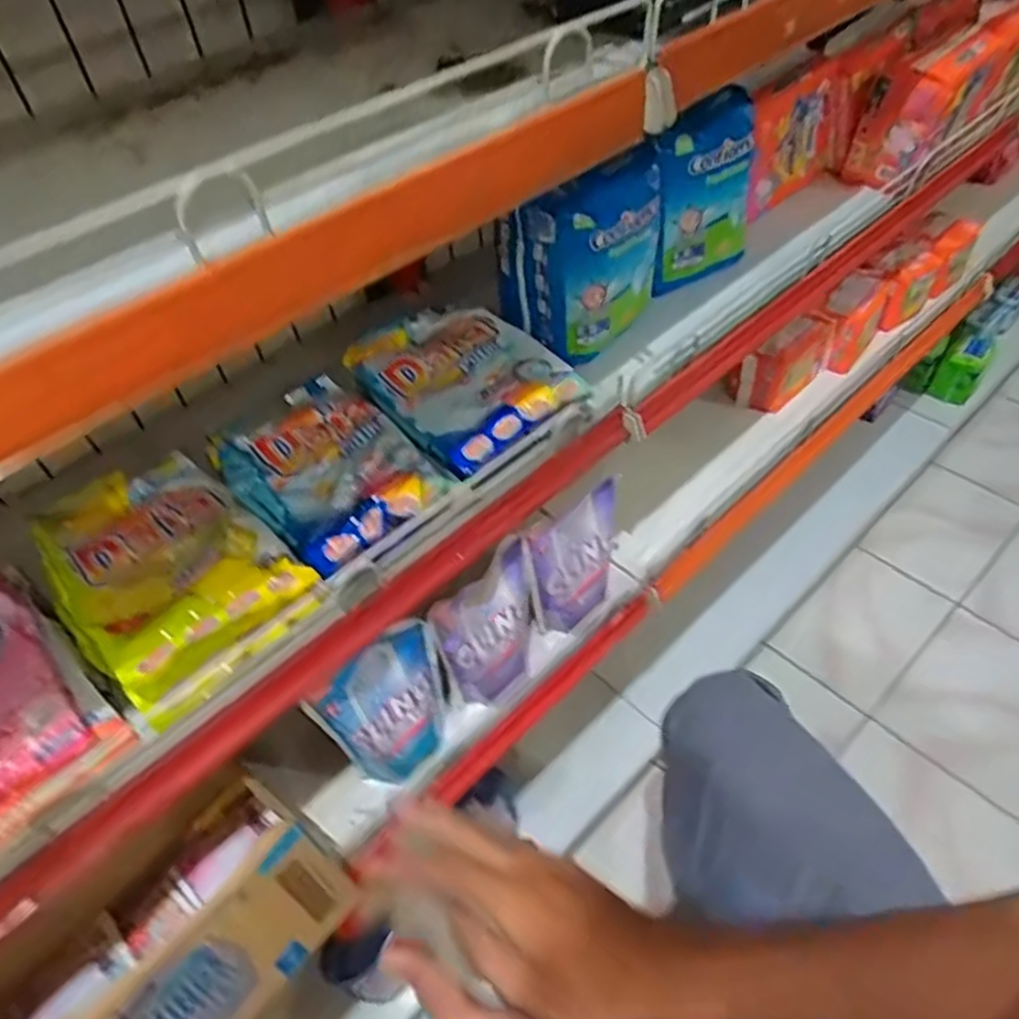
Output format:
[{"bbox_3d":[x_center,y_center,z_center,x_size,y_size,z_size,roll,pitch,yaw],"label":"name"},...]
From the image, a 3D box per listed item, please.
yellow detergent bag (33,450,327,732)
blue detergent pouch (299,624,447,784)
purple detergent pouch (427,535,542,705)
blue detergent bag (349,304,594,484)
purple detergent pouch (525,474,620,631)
[{"bbox_3d":[-0.270,0.042,0.569,0.232,0.047,0.146,35,60,30],"label":"yellow detergent bag"},{"bbox_3d":[-0.106,0.185,0.666,0.117,0.172,0.041,-33,54,-22],"label":"blue detergent pouch"},{"bbox_3d":[-0.014,0.123,0.730,0.041,0.182,0.116,33,59,29],"label":"purple detergent pouch"},{"bbox_3d":[-0.051,-0.130,0.687,0.149,0.037,0.215,-31,53,-20],"label":"blue detergent bag"},{"bbox_3d":[0.078,0.058,0.777,0.042,0.158,0.124,34,60,30],"label":"purple detergent pouch"}]

